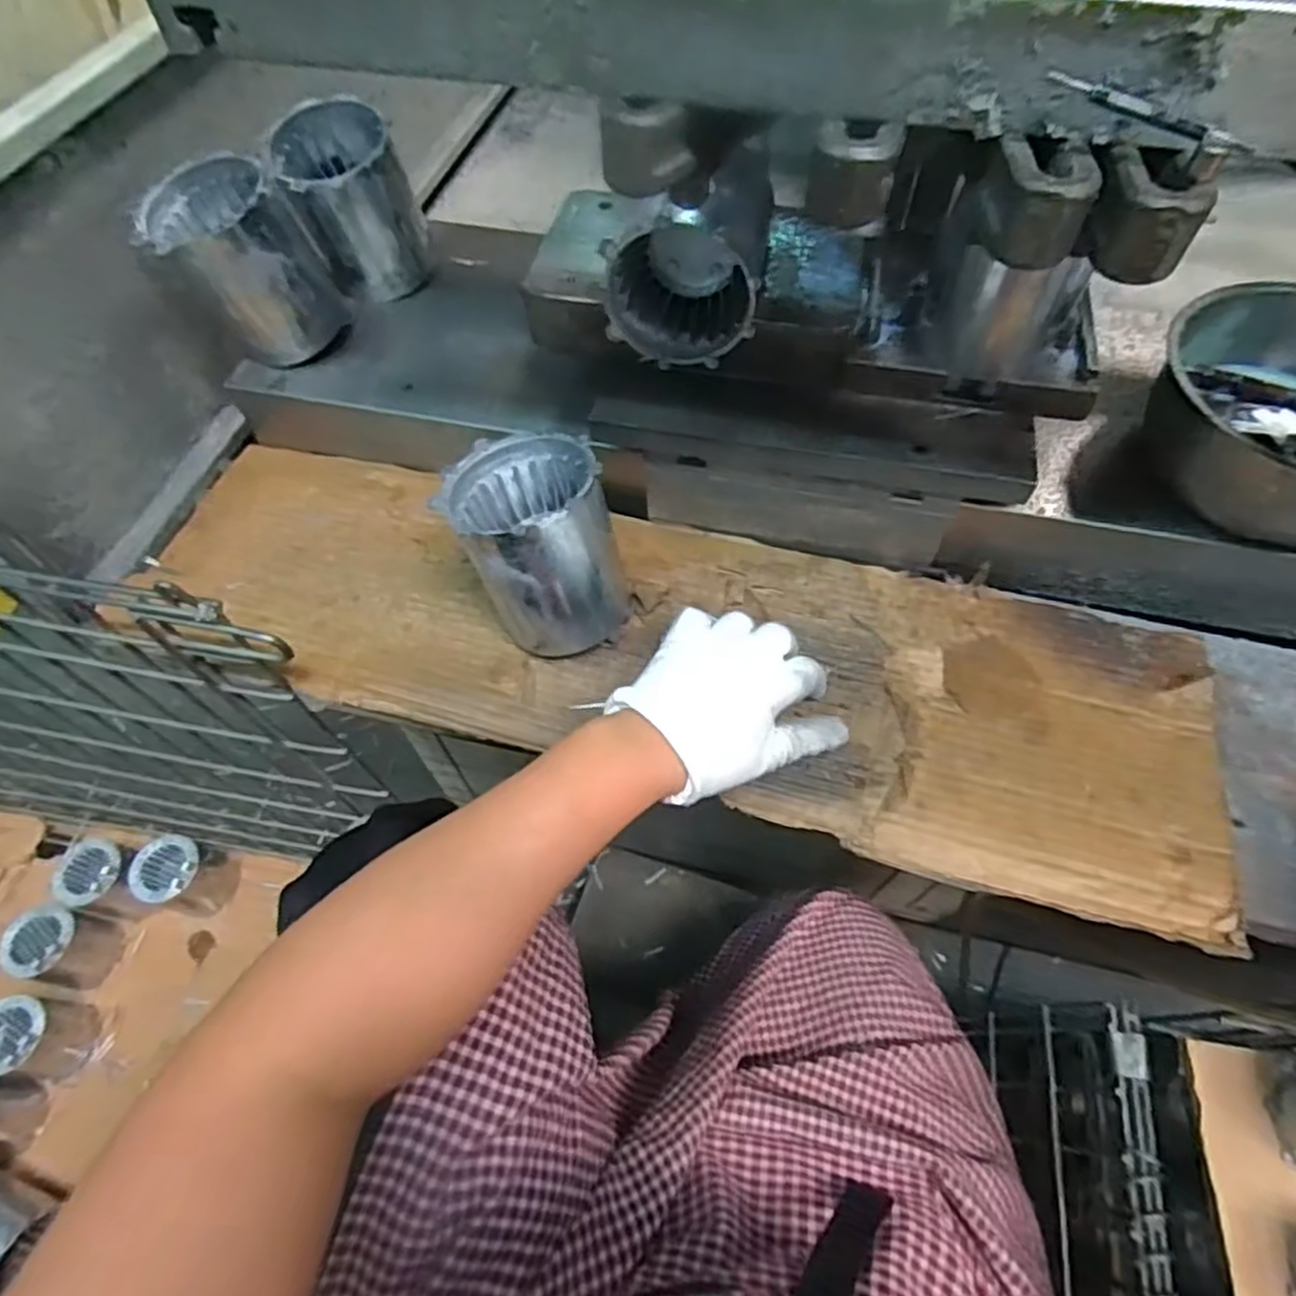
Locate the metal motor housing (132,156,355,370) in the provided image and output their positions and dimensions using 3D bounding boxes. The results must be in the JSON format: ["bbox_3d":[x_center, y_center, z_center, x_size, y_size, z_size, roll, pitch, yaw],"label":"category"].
[{"bbox_3d":[-0.298,-0.283,0.561,0.108,0.111,0.093,-28,63,-15],"label":"metal motor housing"}]

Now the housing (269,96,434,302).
[{"bbox_3d":[-0.232,-0.347,0.594,0.092,0.113,0.098,-19,61,-10],"label":"housing"}]

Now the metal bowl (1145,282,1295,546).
[{"bbox_3d":[0.420,-0.149,0.484,0.161,0.087,0.164,0,59,1],"label":"metal bowl"}]

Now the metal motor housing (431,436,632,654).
[{"bbox_3d":[-0.070,-0.064,0.484,0.095,0.118,0.112,-28,63,-15],"label":"metal motor housing"}]

